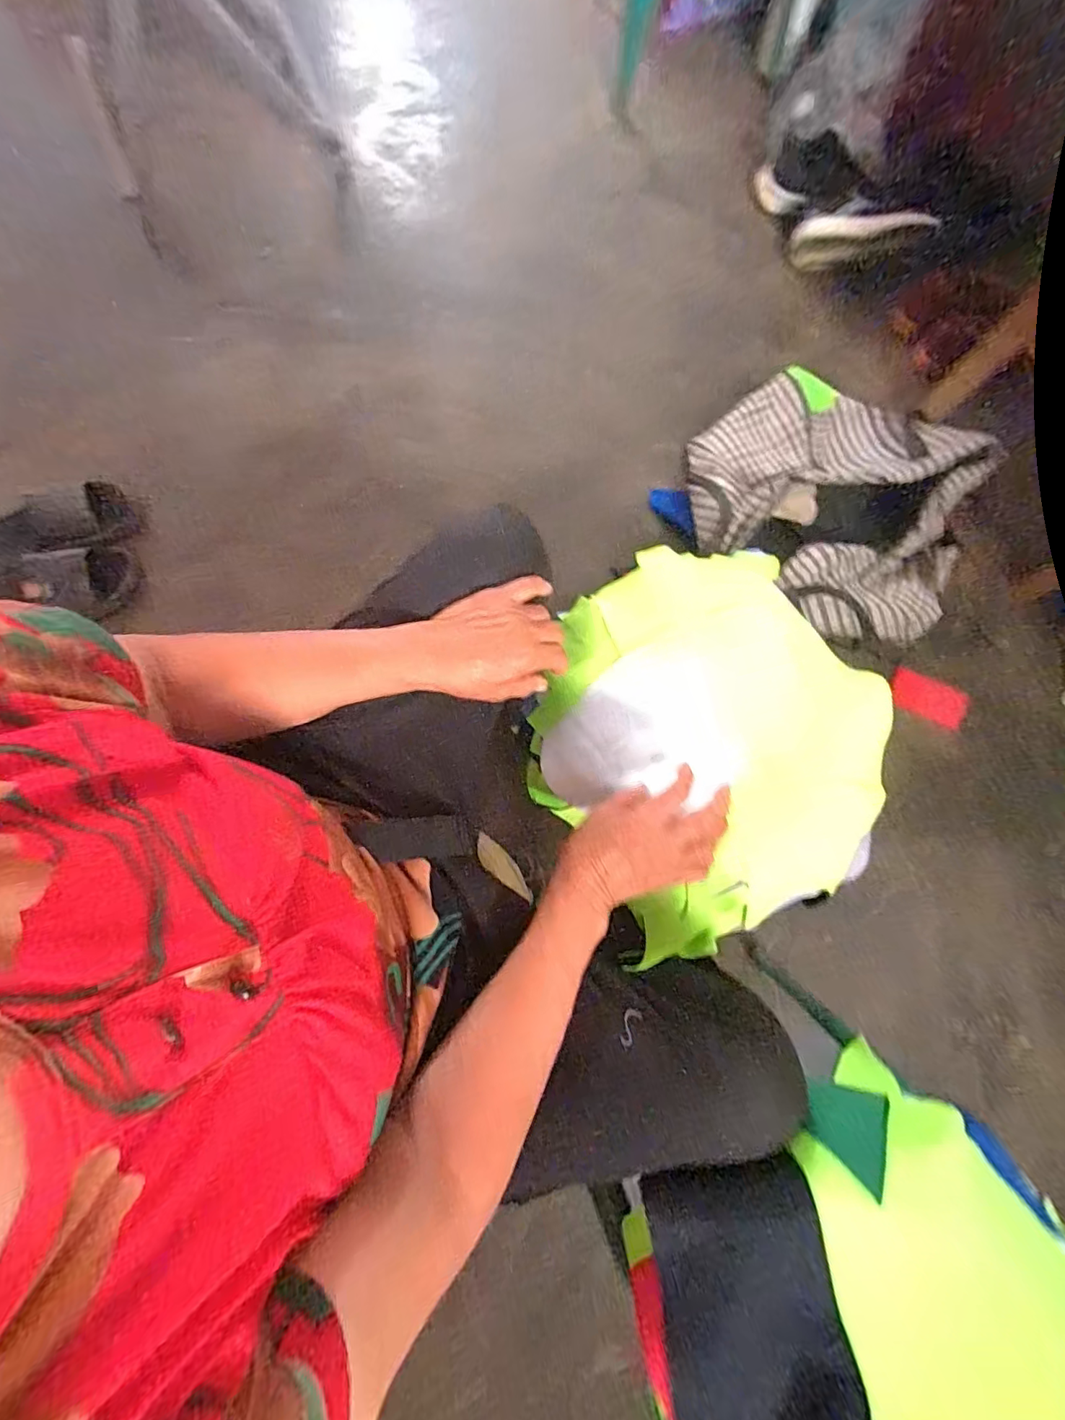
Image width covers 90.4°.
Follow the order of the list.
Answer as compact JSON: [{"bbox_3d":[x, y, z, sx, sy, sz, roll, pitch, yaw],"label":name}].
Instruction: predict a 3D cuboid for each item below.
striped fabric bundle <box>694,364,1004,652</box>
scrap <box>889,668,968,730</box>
[{"bbox_3d":[0.509,-0.362,0.917,0.481,0.121,0.431,27,81,3],"label":"striped fabric bundle"},{"bbox_3d":[0.673,-0.020,0.901,0.138,0.015,0.070,26,81,3],"label":"scrap"}]

